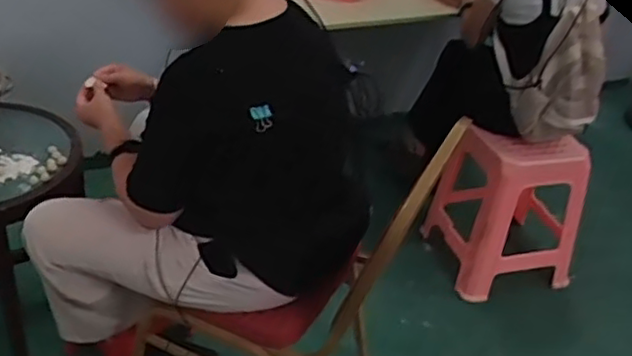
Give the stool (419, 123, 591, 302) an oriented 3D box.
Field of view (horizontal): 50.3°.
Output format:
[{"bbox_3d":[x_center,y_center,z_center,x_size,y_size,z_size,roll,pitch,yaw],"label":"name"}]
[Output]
[{"bbox_3d":[0.553,0.047,1.875,0.374,0.428,0.334,-1,34,-12],"label":"stool"}]

